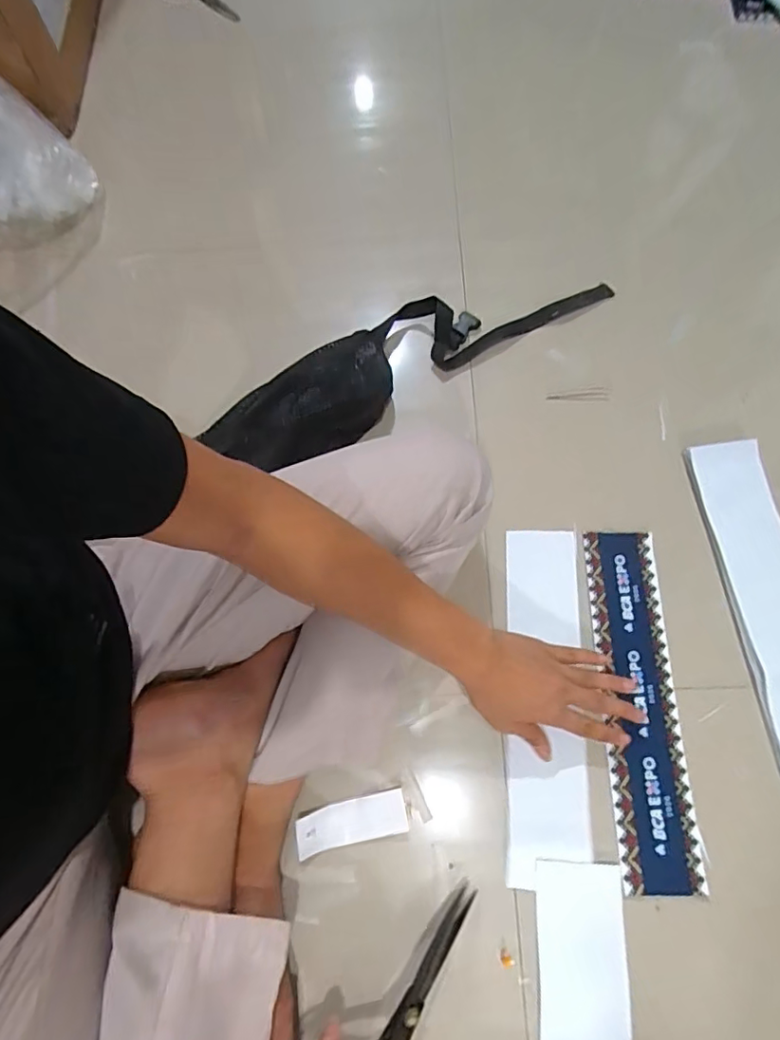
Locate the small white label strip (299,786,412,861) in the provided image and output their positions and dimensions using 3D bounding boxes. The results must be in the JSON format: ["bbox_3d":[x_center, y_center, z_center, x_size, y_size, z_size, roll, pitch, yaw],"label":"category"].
[{"bbox_3d":[-0.035,0.282,0.501,0.100,0.012,0.038,-13,70,-3],"label":"small white label strip"}]

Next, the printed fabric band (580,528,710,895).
[{"bbox_3d":[0.251,0.177,0.545,0.075,0.006,0.340,0,70,2],"label":"printed fabric band"}]

